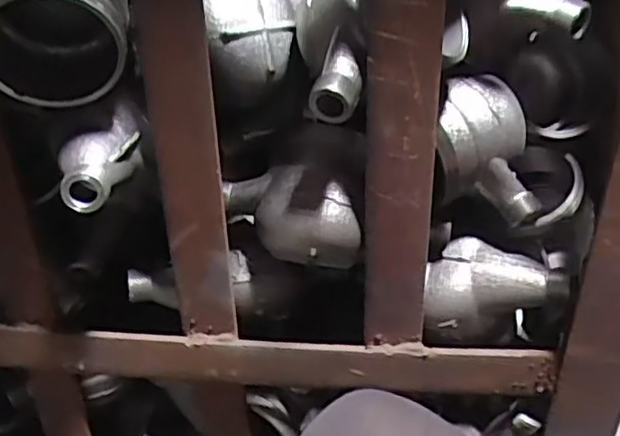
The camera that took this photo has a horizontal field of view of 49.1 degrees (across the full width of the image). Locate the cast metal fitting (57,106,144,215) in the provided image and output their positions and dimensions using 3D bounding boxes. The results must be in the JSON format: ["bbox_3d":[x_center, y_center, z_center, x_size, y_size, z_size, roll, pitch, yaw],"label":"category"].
[{"bbox_3d":[-0.124,-0.031,0.399,0.037,0.034,0.067,9,49,16],"label":"cast metal fitting"}]

